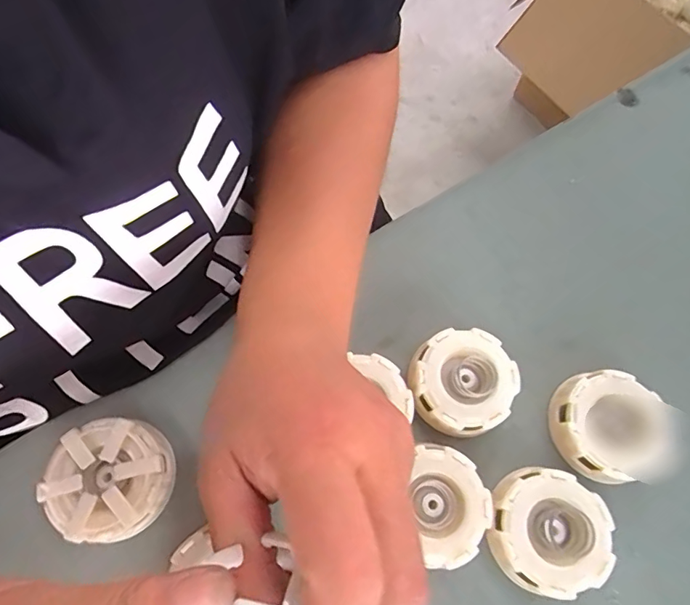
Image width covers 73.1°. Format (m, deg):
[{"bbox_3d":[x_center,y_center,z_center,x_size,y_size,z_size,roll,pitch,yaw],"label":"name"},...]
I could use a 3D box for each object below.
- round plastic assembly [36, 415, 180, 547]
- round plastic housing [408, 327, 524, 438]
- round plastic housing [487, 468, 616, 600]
[{"bbox_3d":[-0.127,0.096,0.254,0.060,0.023,0.059,0,68,-1],"label":"round plastic assembly"},{"bbox_3d":[0.069,0.048,0.278,0.062,0.022,0.058,0,68,-1],"label":"round plastic housing"},{"bbox_3d":[0.109,0.122,0.249,0.058,0.023,0.059,0,68,-1],"label":"round plastic housing"}]

